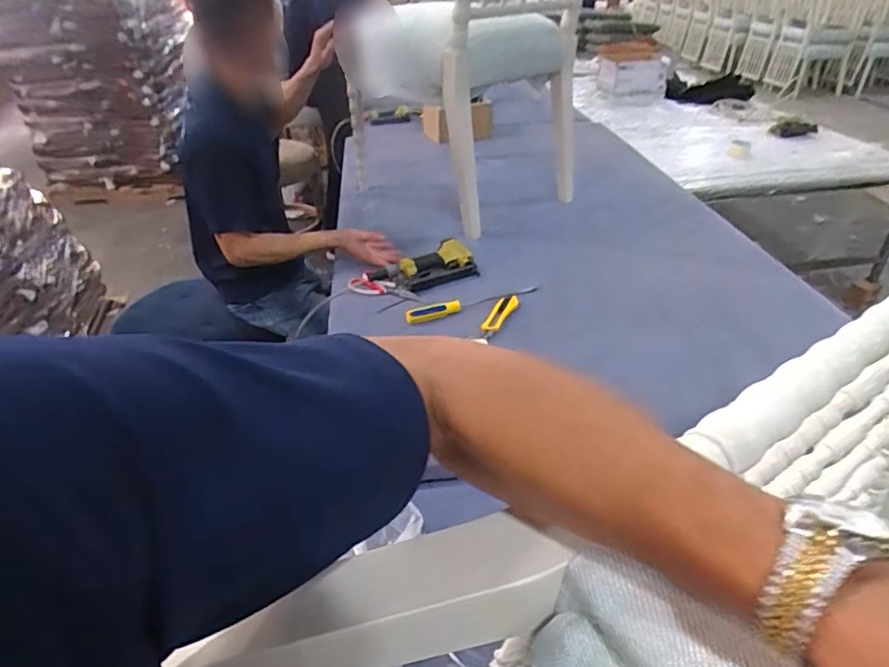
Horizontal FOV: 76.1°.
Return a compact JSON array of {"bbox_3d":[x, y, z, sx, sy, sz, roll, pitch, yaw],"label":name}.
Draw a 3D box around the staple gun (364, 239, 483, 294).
[{"bbox_3d":[-0.049,-0.163,1.370,0.237,0.050,0.147,-19,39,-24],"label":"staple gun"}]

